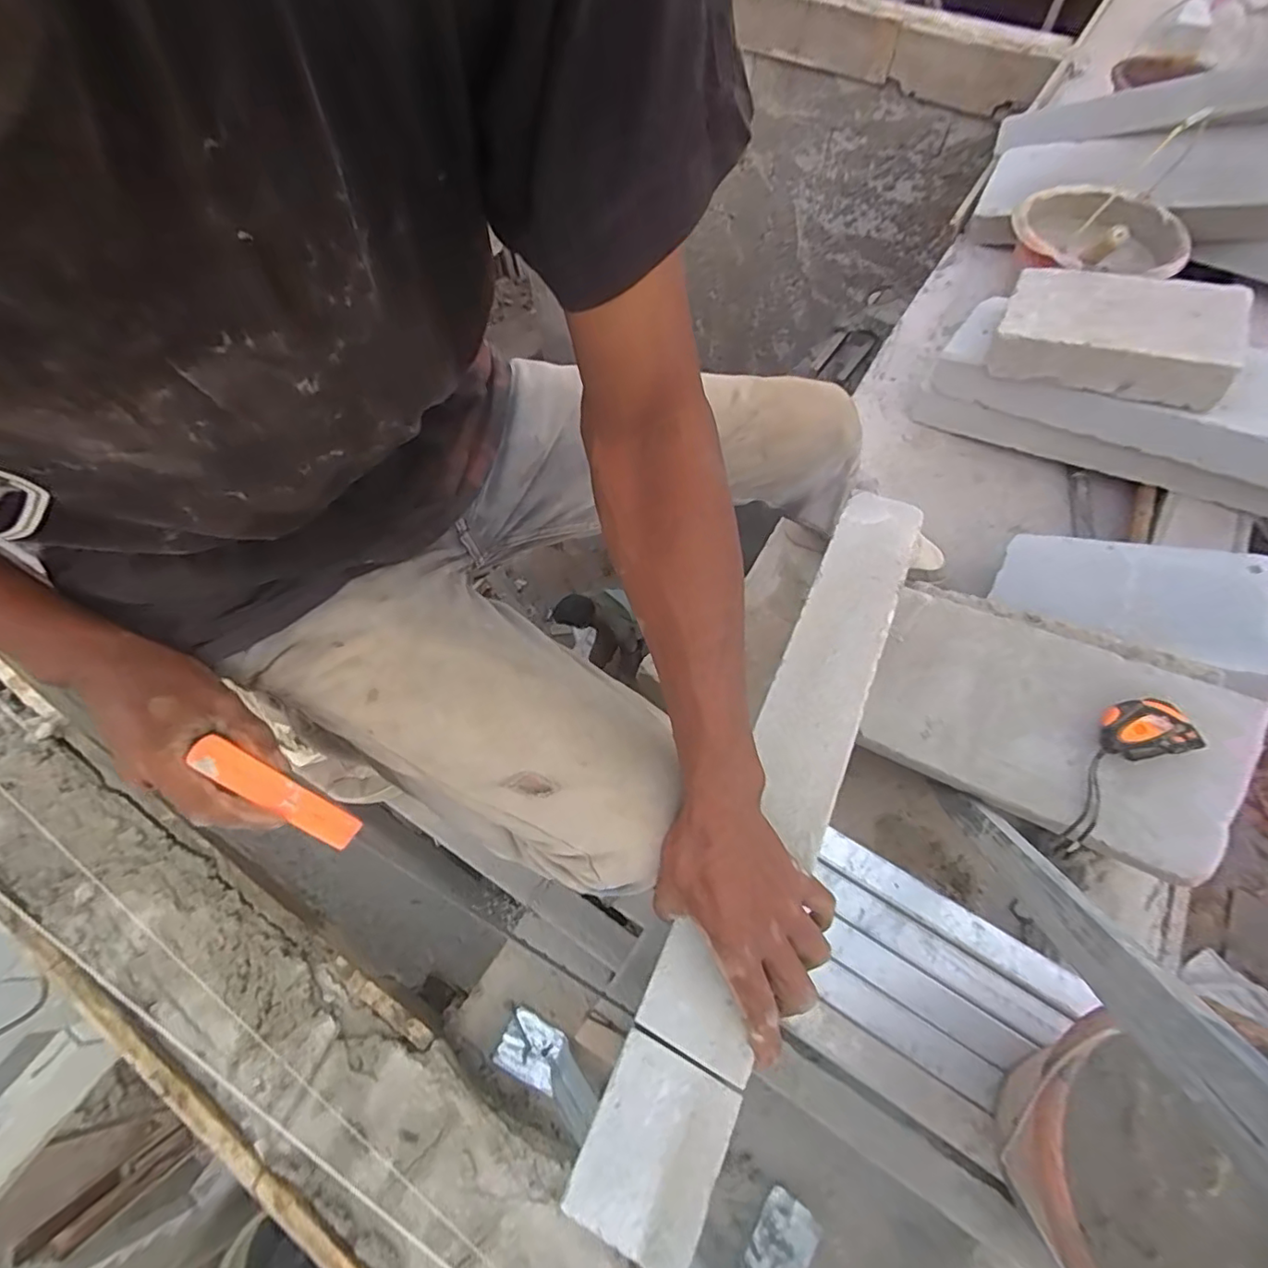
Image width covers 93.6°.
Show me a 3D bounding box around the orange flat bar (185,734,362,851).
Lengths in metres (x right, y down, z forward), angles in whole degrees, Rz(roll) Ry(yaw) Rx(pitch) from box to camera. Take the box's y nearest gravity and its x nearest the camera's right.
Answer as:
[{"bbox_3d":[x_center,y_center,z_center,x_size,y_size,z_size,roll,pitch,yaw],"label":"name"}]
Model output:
[{"bbox_3d":[-0.232,0.108,0.393,0.009,0.116,0.022,4,53,48],"label":"orange flat bar"}]

